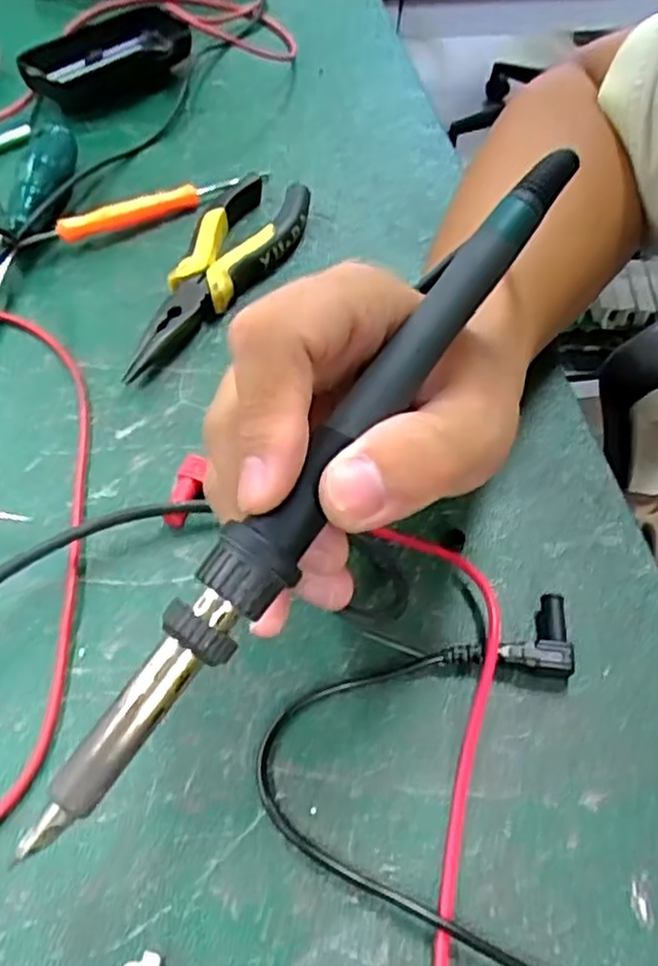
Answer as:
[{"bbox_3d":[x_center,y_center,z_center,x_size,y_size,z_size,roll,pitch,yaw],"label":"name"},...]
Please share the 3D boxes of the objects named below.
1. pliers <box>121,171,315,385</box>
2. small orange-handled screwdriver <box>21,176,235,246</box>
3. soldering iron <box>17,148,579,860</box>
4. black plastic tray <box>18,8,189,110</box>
[{"bbox_3d":[-0.051,-0.106,0.366,0.046,0.017,0.154,17,56,9],"label":"pliers"},{"bbox_3d":[-0.104,-0.145,0.393,0.122,0.017,0.012,-28,61,-20],"label":"small orange-handled screwdriver"},{"bbox_3d":[0.001,-0.009,0.184,0.018,0.015,0.221,32,76,19],"label":"soldering iron"},{"bbox_3d":[-0.146,-0.275,0.466,0.106,0.028,0.054,-32,62,-22],"label":"black plastic tray"}]

